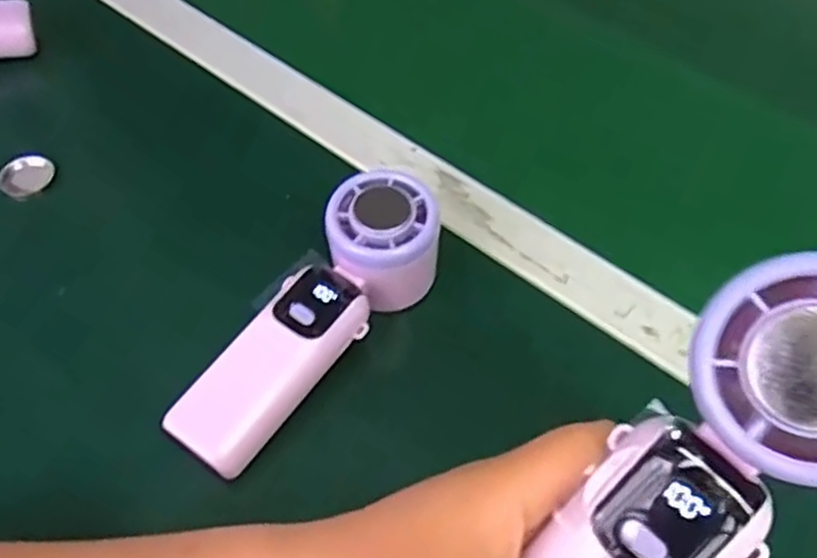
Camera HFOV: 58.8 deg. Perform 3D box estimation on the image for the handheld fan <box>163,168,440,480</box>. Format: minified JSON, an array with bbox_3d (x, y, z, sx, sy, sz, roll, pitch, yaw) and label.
[{"bbox_3d":[-0.046,0.021,0.358,0.048,0.048,0.163,33,70,20],"label":"handheld fan"}]

